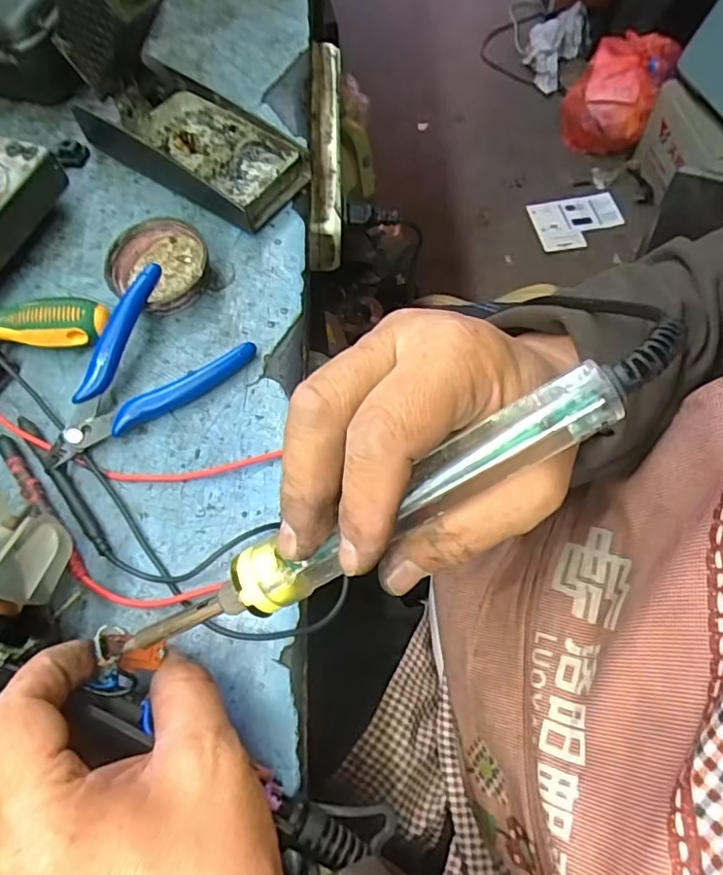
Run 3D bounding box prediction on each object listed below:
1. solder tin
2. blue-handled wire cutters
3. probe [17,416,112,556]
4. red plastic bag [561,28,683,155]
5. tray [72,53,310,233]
[{"bbox_3d":[-0.128,-0.107,0.365,0.061,0.023,0.055,10,66,7],"label":"solder tin"},{"bbox_3d":[-0.130,-0.034,0.328,0.073,0.030,0.115,37,72,18],"label":"blue-handled wire cutters"},{"bbox_3d":[-0.163,0.023,0.314,0.009,0.008,0.102,-35,68,-12],"label":"probe"},{"bbox_3d":[0.622,-0.841,1.432,0.205,0.182,0.235,30,70,16],"label":"red plastic bag"},{"bbox_3d":[-0.118,-0.207,0.406,0.161,0.033,0.072,34,71,17],"label":"tray"}]

